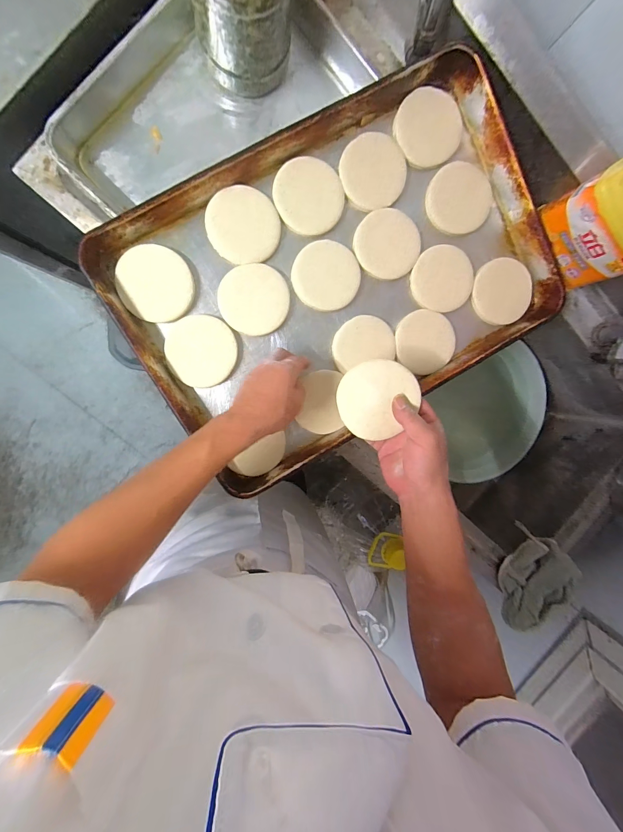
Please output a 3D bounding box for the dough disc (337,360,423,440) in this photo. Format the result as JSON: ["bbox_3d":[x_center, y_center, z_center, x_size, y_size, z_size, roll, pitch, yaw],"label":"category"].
[{"bbox_3d":[0.080,-0.024,0.421,0.091,0.004,0.099,0,87,8],"label":"dough disc"}]

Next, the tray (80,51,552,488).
[{"bbox_3d":[0.054,-0.199,0.493,0.617,0.055,0.411,-31,97,-4],"label":"tray"}]

